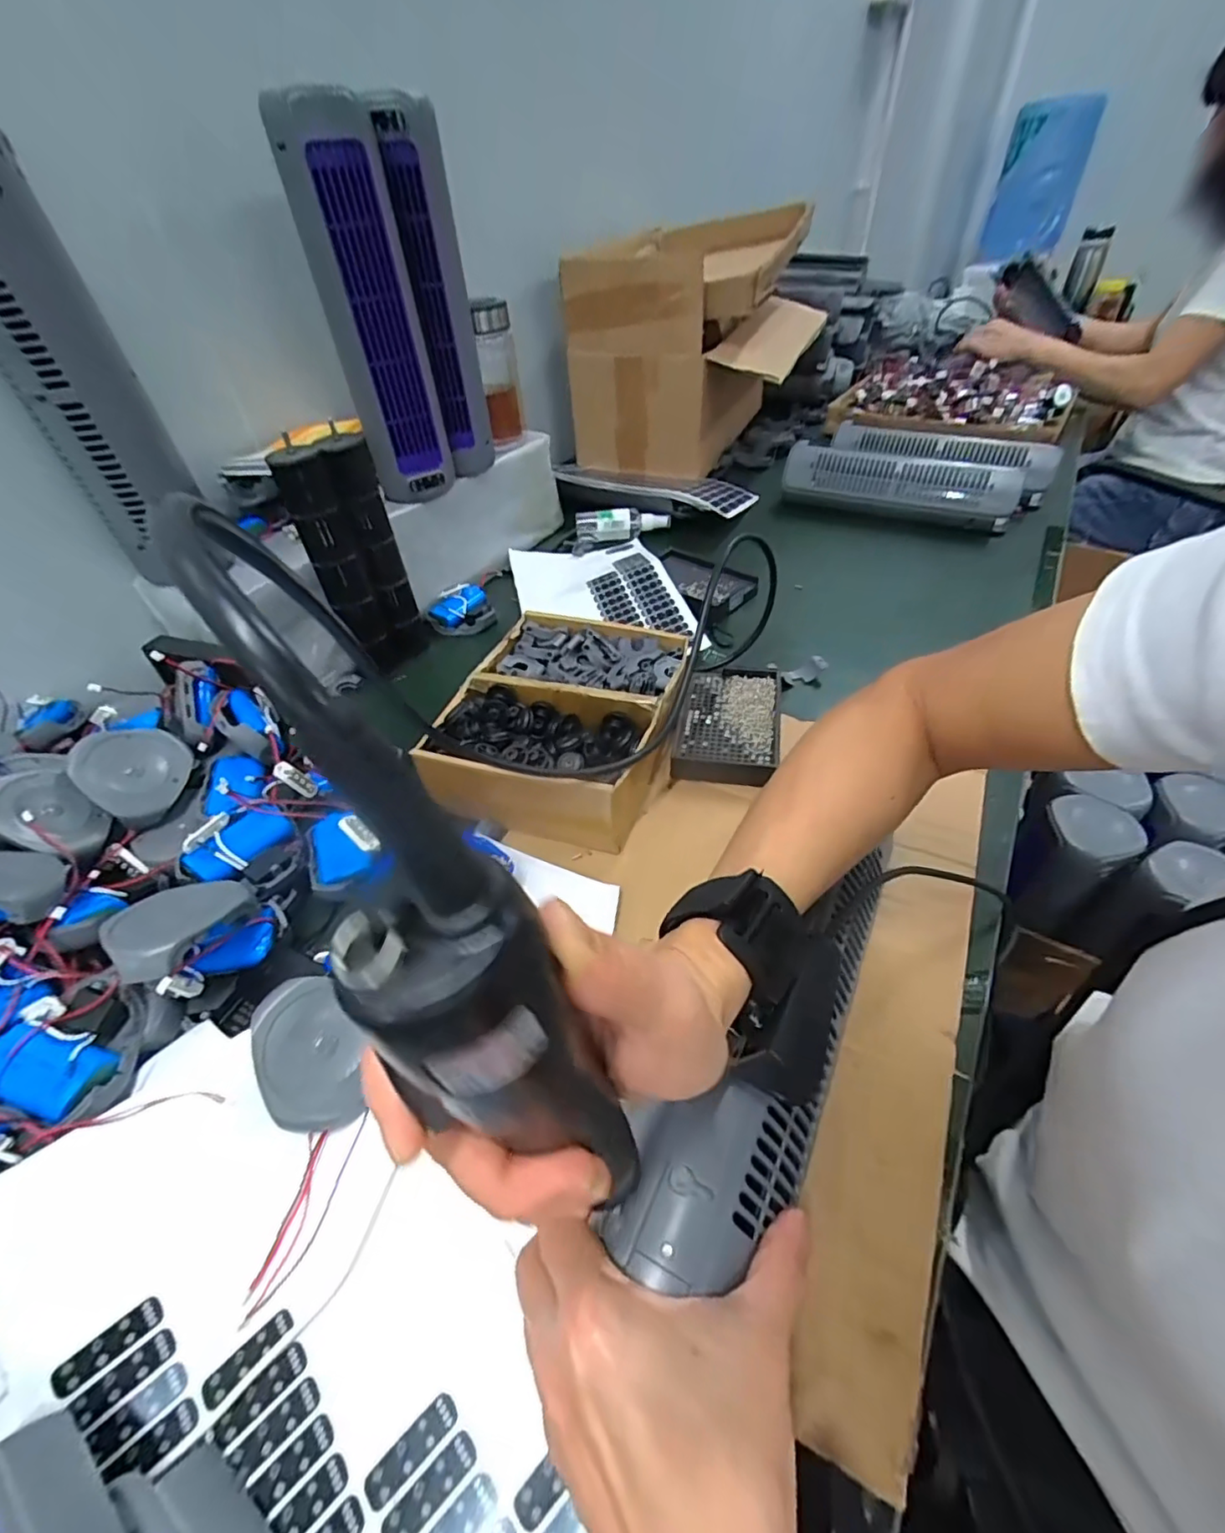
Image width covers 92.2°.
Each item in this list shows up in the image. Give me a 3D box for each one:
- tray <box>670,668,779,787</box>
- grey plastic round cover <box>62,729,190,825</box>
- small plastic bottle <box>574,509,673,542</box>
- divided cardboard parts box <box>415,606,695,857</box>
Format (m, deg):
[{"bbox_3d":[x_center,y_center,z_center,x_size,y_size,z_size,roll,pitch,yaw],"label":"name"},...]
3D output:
[{"bbox_3d":[0.105,-0.040,0.537,0.084,0.033,0.135,7,45,11],"label":"tray"},{"bbox_3d":[-0.380,0.002,0.469,0.073,0.017,0.073,21,57,-36],"label":"grey plastic round cover"},{"bbox_3d":[0.015,-0.339,0.830,0.130,0.040,0.034,-9,45,-5],"label":"small plastic bottle"},{"bbox_3d":[-0.037,-0.043,0.507,0.182,0.064,0.205,9,47,14],"label":"divided cardboard parts box"}]

